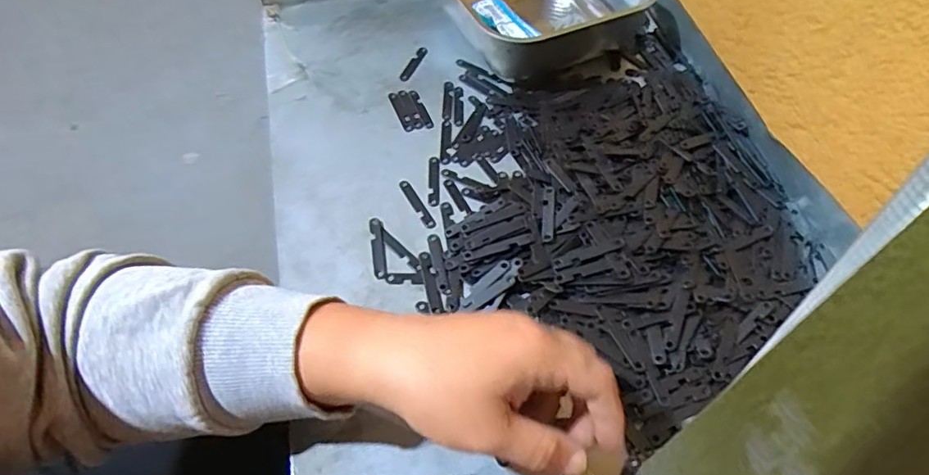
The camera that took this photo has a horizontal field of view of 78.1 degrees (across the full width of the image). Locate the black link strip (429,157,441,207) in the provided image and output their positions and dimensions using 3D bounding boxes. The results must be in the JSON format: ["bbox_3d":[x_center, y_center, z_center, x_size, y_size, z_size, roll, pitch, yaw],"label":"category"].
[{"bbox_3d":[-0.023,-0.045,0.457,0.010,0.004,0.049,-1,55,0],"label":"black link strip"}]

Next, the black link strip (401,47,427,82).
[{"bbox_3d":[-0.049,-0.168,0.552,0.011,0.004,0.054,17,57,12],"label":"black link strip"}]

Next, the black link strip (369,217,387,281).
[{"bbox_3d":[-0.064,0.008,0.423,0.010,0.006,0.050,-7,56,-6],"label":"black link strip"}]

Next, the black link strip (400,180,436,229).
[{"bbox_3d":[-0.037,-0.027,0.451,0.009,0.004,0.052,-25,59,-17],"label":"black link strip"}]

